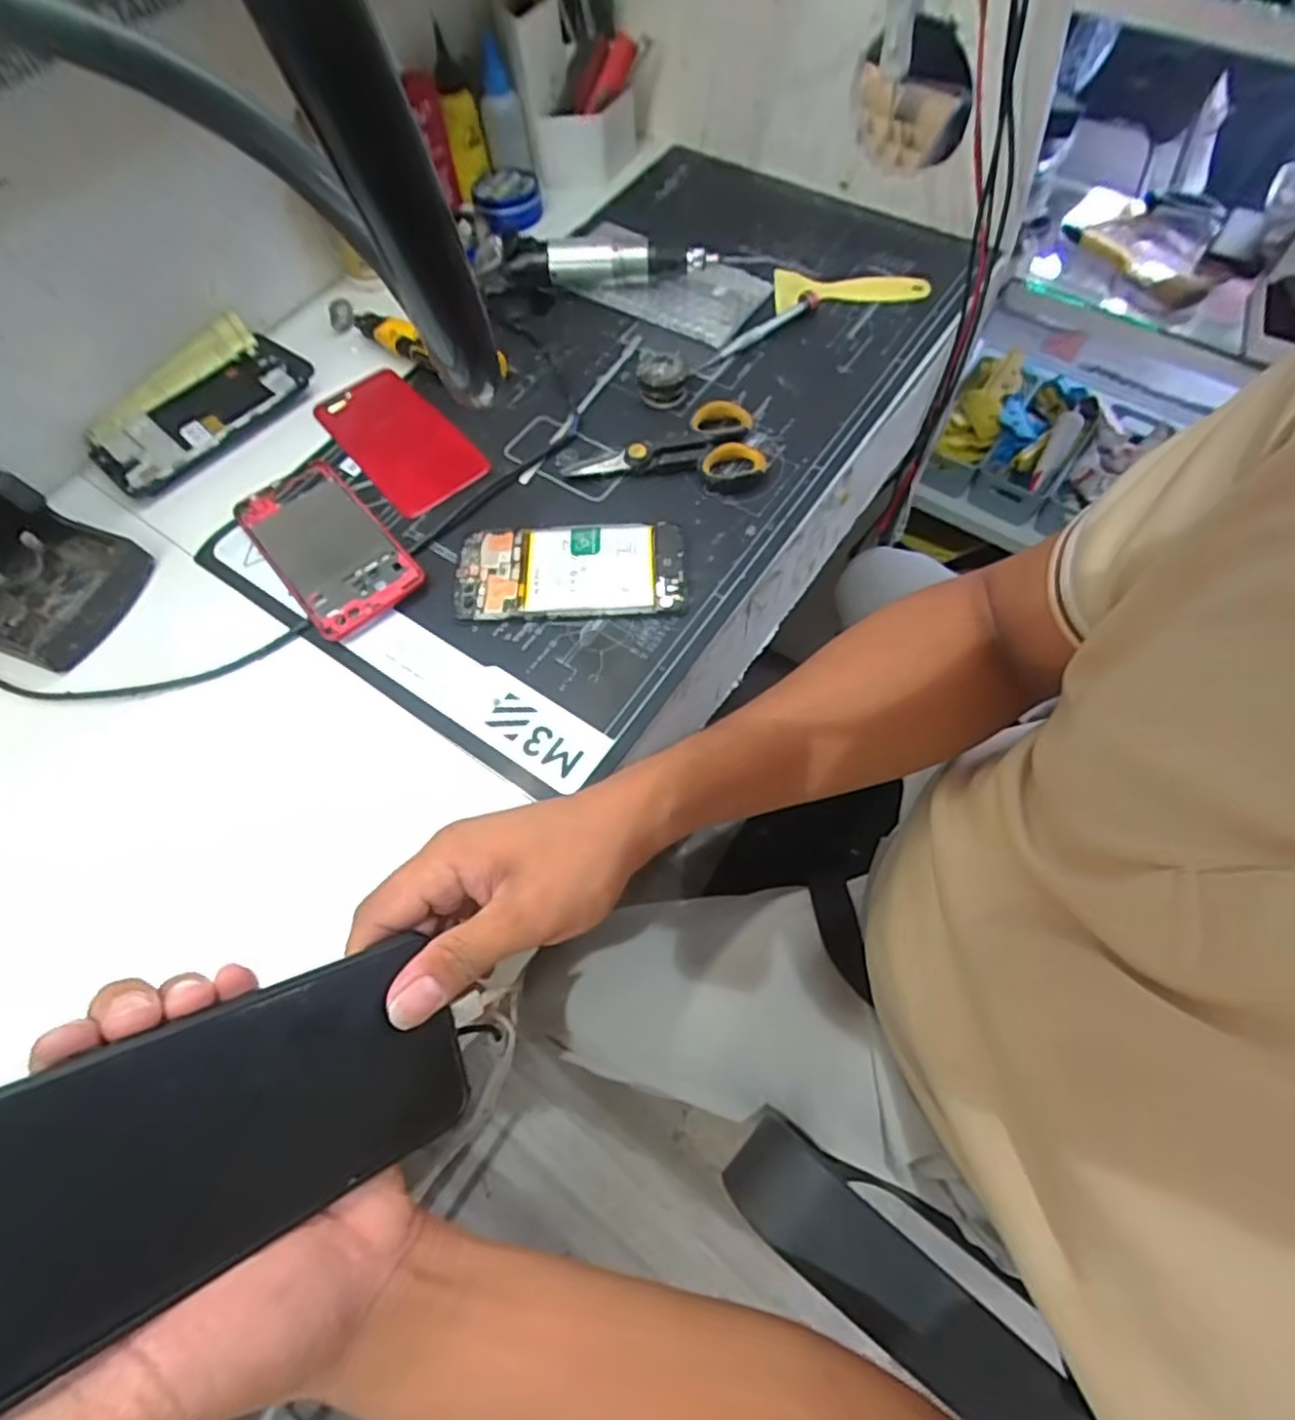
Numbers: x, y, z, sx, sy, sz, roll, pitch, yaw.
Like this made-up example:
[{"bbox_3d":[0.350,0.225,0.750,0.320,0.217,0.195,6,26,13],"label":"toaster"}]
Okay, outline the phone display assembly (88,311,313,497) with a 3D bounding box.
[{"bbox_3d":[-0.332,-0.225,0.505,0.083,0.018,0.156,42,77,8],"label":"phone display assembly"}]

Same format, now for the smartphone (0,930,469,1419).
[{"bbox_3d":[-0.139,0.139,0.227,0.159,0.006,0.076,-8,79,-48],"label":"smartphone"}]

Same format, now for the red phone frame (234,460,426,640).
[{"bbox_3d":[-0.218,-0.113,0.462,0.073,0.009,0.145,-38,69,-14],"label":"red phone frame"}]

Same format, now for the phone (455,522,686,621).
[{"bbox_3d":[-0.051,-0.093,0.448,0.146,0.009,0.071,-2,65,1],"label":"phone"}]

